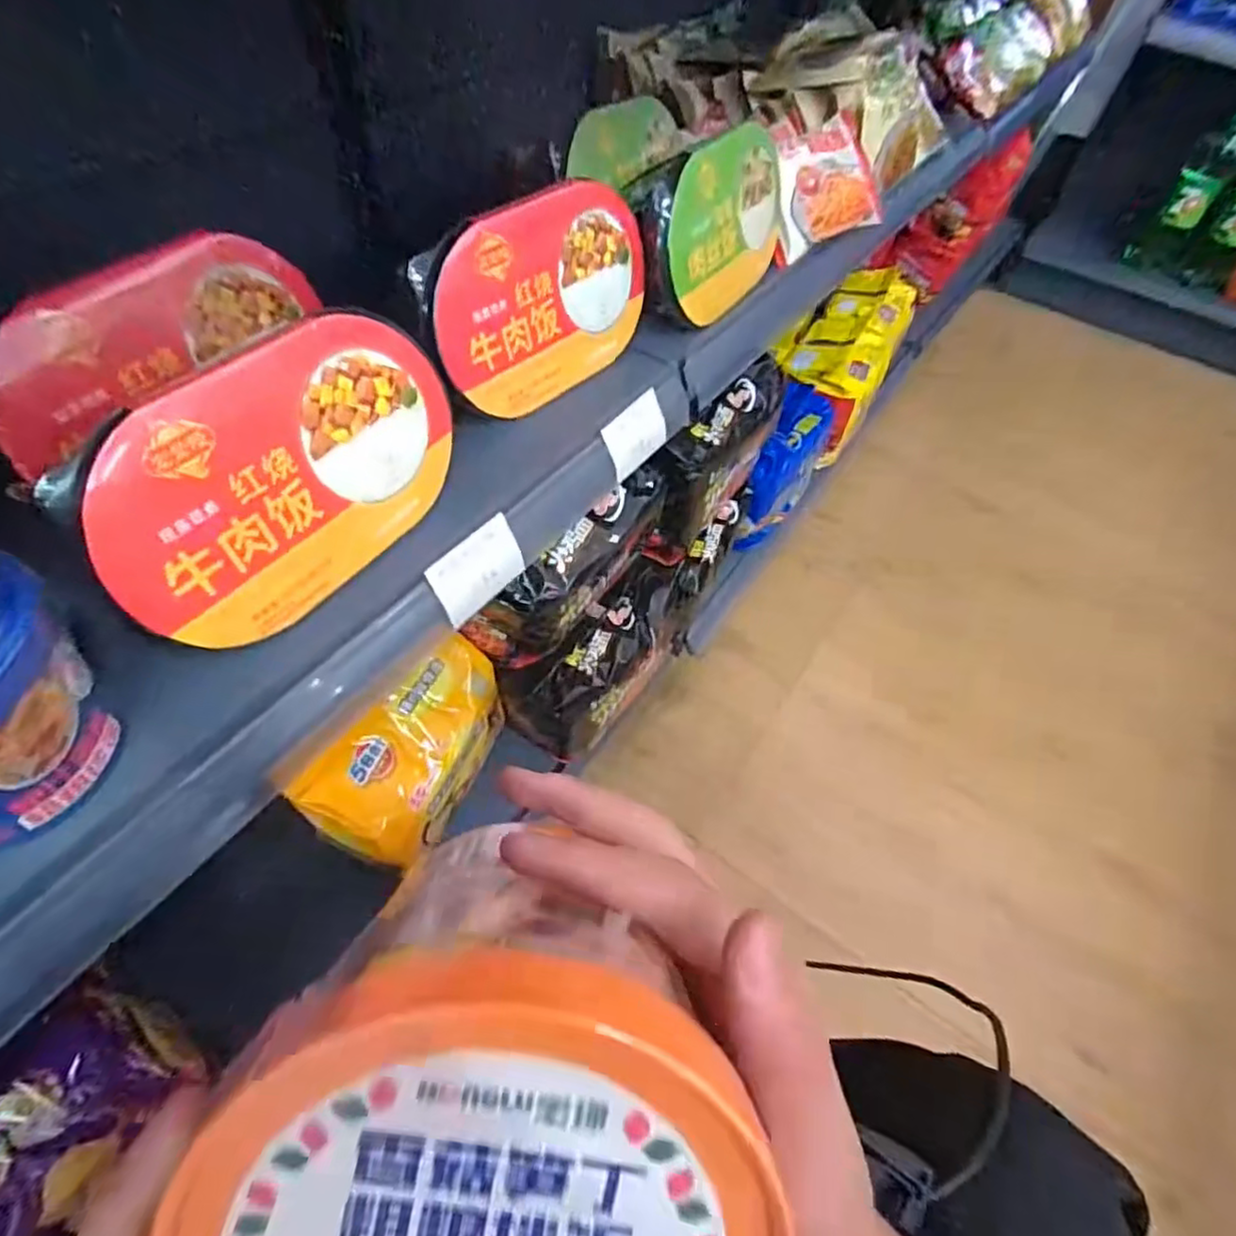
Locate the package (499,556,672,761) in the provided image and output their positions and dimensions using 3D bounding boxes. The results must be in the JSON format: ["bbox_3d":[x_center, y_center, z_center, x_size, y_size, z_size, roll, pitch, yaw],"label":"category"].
[{"bbox_3d":[-0.021,0.045,0.712,0.097,0.119,0.205,39,60,21],"label":"package"}]

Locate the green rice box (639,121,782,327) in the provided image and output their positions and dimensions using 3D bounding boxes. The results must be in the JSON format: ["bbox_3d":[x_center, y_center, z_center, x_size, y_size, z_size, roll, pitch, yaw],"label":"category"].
[{"bbox_3d":[0.074,-0.358,0.592,0.072,0.128,0.208,18,54,33],"label":"green rice box"}]

